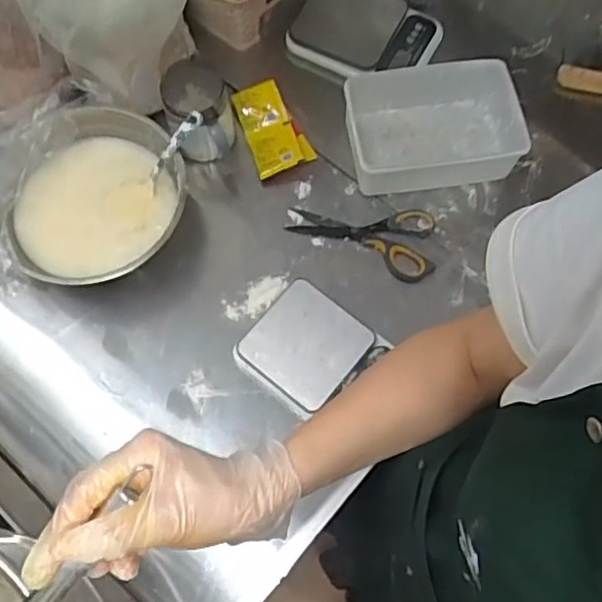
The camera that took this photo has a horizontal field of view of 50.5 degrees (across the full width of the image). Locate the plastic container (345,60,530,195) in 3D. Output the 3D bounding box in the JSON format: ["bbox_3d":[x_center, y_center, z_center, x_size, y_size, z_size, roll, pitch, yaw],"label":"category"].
[{"bbox_3d":[0.173,-0.227,0.829,0.223,0.094,0.138,-10,70,-4],"label":"plastic container"}]

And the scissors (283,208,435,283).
[{"bbox_3d":[0.079,-0.079,0.826,0.185,0.011,0.095,4,70,2],"label":"scissors"}]

